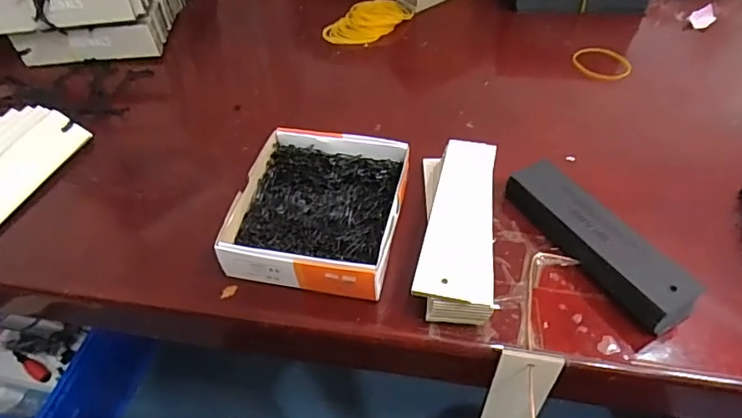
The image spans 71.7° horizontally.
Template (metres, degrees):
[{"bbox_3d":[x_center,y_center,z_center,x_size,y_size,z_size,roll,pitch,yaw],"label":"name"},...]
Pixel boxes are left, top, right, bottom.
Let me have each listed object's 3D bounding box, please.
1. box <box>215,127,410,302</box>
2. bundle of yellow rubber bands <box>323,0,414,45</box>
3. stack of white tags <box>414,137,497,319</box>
[{"bbox_3d":[-0.033,0.002,0.335,0.101,0.032,0.117,8,50,10],"label":"box"},{"bbox_3d":[-0.004,-0.191,0.524,0.052,0.011,0.087,34,59,28],"label":"bundle of yellow rubber bands"},{"bbox_3d":[0.054,0.009,0.323,0.045,0.030,0.130,4,49,7],"label":"stack of white tags"}]

